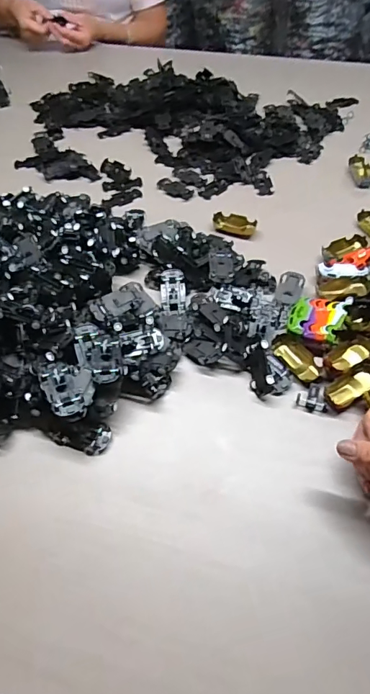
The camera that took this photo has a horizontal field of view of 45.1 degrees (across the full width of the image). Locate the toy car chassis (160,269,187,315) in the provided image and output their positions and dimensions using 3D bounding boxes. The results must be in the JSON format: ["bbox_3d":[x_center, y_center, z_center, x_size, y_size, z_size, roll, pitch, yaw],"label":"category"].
[{"bbox_3d":[-0.015,-0.073,0.574,0.031,0.008,0.067,-4,65,-1],"label":"toy car chassis"}]

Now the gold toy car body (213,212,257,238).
[{"bbox_3d":[0.073,-0.181,0.660,0.065,0.014,0.031,13,55,12],"label":"gold toy car body"}]

